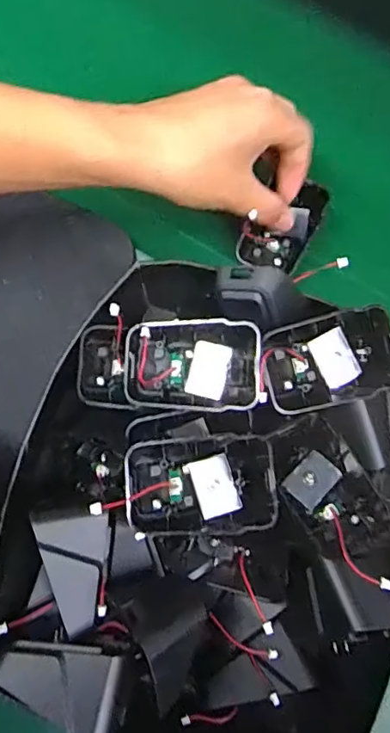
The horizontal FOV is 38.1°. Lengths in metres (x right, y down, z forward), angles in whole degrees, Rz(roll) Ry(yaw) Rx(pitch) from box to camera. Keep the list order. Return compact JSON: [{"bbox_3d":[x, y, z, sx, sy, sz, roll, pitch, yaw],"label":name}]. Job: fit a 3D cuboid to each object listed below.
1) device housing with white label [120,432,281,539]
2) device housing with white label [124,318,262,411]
[{"bbox_3d":[0.002,0.057,0.275,0.068,0.027,0.045,-4,79,-2],"label":"device housing with white label"},{"bbox_3d":[0.000,0.001,0.295,0.071,0.028,0.046,-3,79,-2],"label":"device housing with white label"}]

